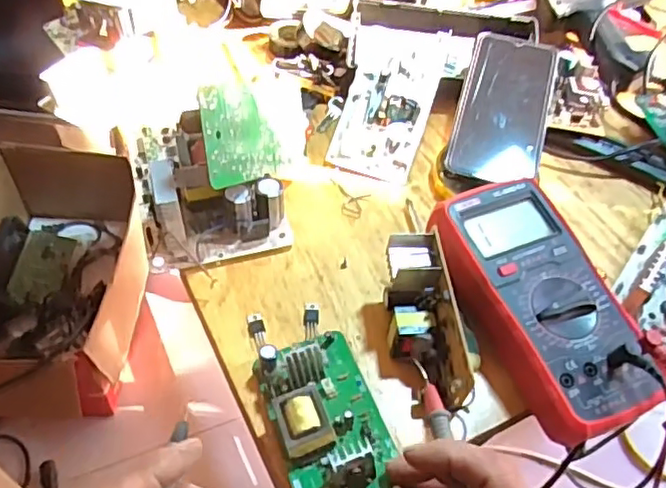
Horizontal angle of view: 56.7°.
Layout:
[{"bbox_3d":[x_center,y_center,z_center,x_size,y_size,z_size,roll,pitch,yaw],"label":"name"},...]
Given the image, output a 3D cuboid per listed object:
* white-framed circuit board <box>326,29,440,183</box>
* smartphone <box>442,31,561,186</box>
[{"bbox_3d":[0.050,-0.141,0.543,0.081,0.045,0.159,12,67,6],"label":"white-framed circuit board"},{"bbox_3d":[0.151,-0.120,0.540,0.075,0.010,0.161,13,63,10],"label":"smartphone"}]

